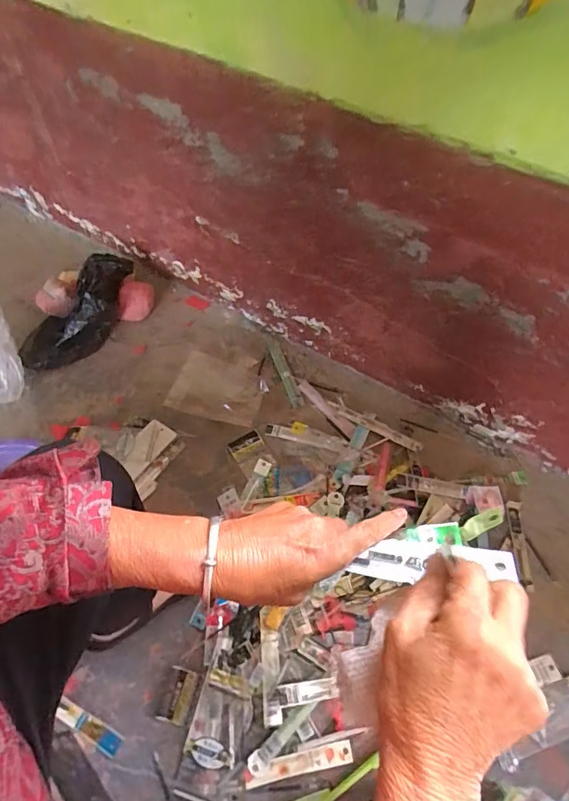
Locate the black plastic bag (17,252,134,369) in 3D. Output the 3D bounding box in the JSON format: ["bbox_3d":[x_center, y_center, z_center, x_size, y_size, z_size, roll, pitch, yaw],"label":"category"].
[{"bbox_3d":[-0.439,-0.195,0.952,0.148,0.093,0.308,26,59,12],"label":"black plastic bag"}]

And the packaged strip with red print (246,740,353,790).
[{"bbox_3d":[0.021,0.502,0.612,0.146,0.008,0.026,-7,59,-9],"label":"packaged strip with red print"}]

